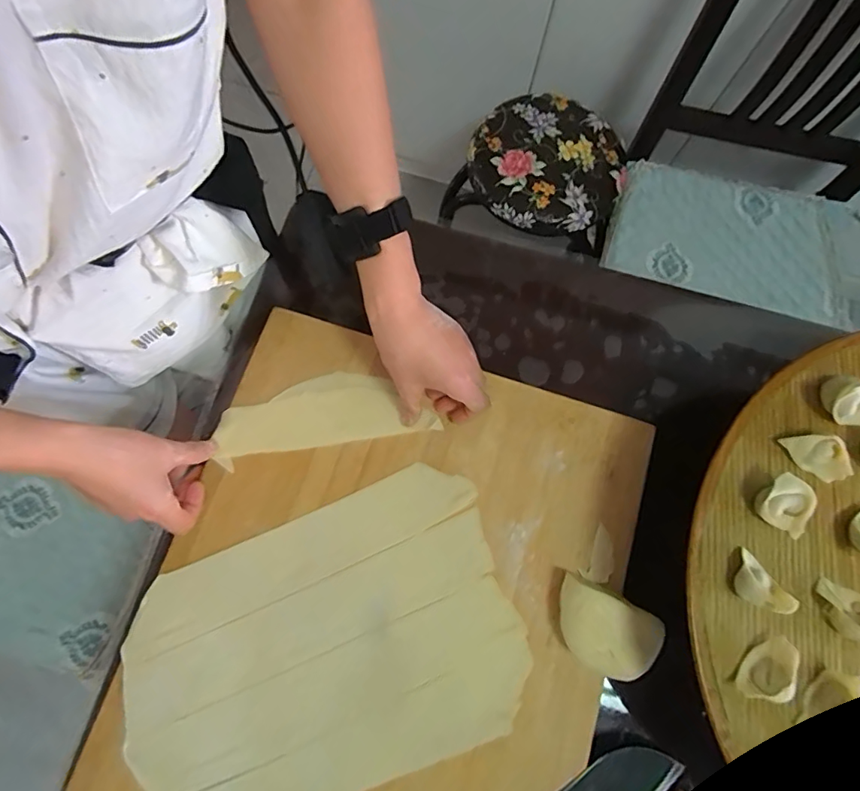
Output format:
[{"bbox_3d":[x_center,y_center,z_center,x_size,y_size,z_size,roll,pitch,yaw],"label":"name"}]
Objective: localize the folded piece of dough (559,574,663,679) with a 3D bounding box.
[{"bbox_3d":[0.150,0.204,0.417,0.090,0.041,0.060,26,76,5],"label":"folded piece of dough"}]

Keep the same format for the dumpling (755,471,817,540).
[{"bbox_3d":[0.260,0.079,0.353,0.038,0.020,0.033,35,77,8],"label":"dumpling"}]

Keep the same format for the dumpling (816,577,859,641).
[{"bbox_3d":[0.296,0.151,0.335,0.039,0.027,0.031,24,76,5],"label":"dumpling"}]

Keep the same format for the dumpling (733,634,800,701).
[{"bbox_3d":[0.231,0.186,0.328,0.024,0.018,0.045,40,78,9],"label":"dumpling"}]

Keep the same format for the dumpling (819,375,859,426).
[{"bbox_3d":[0.330,0.003,0.375,0.036,0.028,0.043,-15,76,-5],"label":"dumpling"}]

